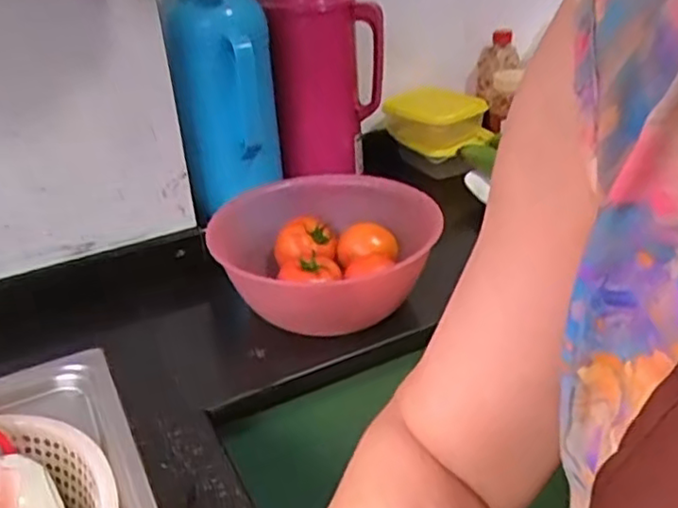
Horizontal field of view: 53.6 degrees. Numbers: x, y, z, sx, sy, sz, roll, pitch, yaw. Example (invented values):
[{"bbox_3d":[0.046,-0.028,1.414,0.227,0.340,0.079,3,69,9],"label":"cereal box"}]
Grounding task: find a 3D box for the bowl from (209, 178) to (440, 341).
[{"bbox_3d":[-0.010,0.002,0.743,0.232,0.096,0.230,-2,30,1],"label":"bowl"}]

